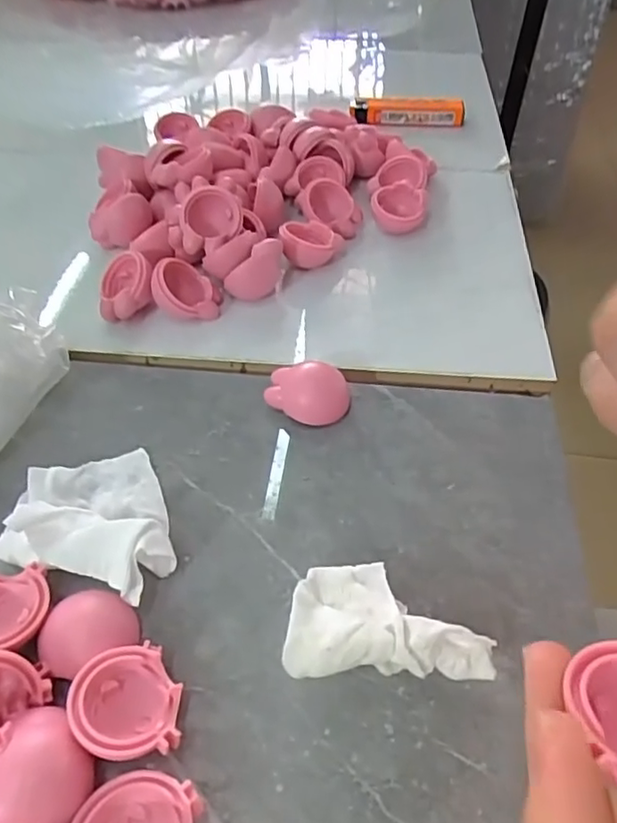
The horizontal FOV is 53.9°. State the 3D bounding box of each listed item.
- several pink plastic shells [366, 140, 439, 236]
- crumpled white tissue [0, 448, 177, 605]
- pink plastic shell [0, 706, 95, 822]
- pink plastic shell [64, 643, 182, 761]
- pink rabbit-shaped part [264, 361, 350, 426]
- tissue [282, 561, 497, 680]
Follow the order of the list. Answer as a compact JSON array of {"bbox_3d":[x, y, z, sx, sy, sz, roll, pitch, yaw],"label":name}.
[{"bbox_3d":[0.052,-0.128,0.346,0.033,0.019,0.073,10,48,9],"label":"several pink plastic shells"},{"bbox_3d":[-0.077,0.037,0.207,0.053,0.018,0.063,-15,49,-14],"label":"crumpled white tissue"},{"bbox_3d":[-0.068,0.091,0.152,0.027,0.011,0.030,10,48,9],"label":"pink plastic shell"},{"bbox_3d":[-0.050,0.079,0.168,0.028,0.012,0.030,0,47,0],"label":"pink plastic shell"},{"bbox_3d":[0.000,-0.007,0.249,0.033,0.016,0.023,4,47,4],"label":"pink rabbit-shaped part"},{"bbox_3d":[0.023,0.063,0.186,0.058,0.019,0.034,1,47,1],"label":"tissue"}]

